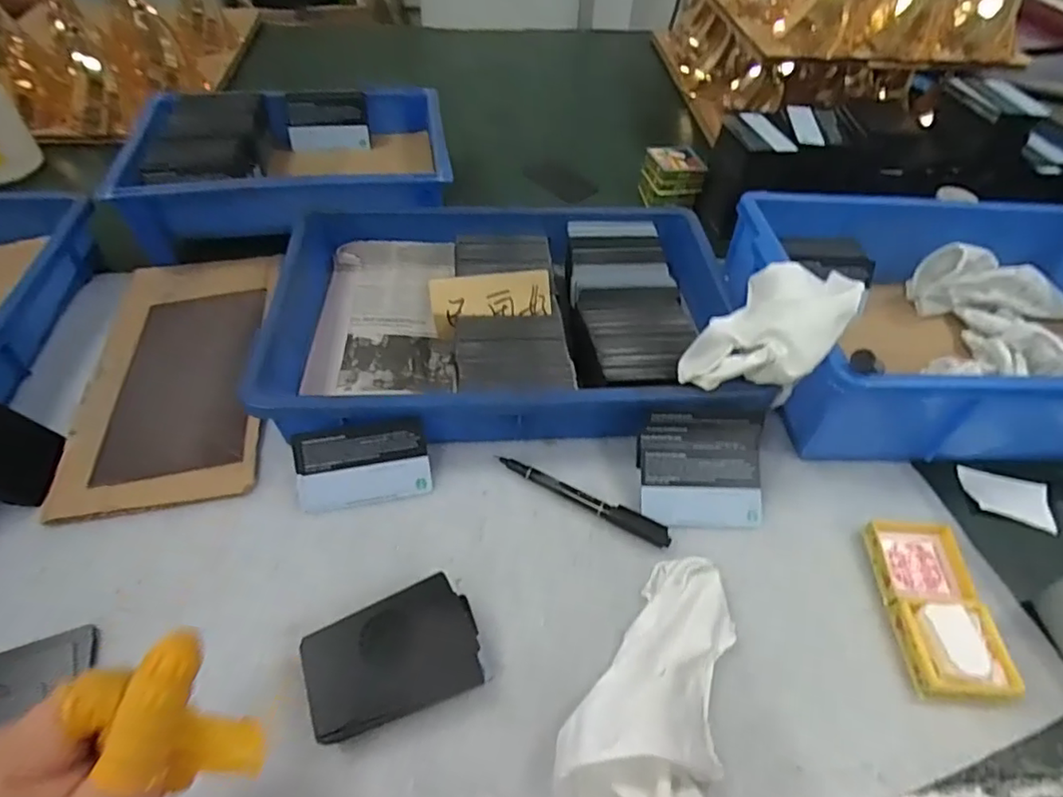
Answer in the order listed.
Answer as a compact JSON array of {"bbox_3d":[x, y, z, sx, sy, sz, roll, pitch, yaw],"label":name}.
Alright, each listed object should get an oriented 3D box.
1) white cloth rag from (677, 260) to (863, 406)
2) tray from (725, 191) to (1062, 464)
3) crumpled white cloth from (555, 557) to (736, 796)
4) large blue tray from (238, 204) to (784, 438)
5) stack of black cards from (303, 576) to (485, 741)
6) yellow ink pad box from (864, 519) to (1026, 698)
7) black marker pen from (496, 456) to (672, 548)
[{"bbox_3d":[0.178,-0.053,0.429,0.079,0.072,0.144,34,55,22],"label":"white cloth rag"},{"bbox_3d":[0.386,-0.081,0.506,0.392,0.103,0.269,3,49,-2],"label":"tray"},{"bbox_3d":[0.066,0.159,0.316,0.083,0.039,0.174,16,50,10],"label":"crumpled white cloth"},{"bbox_3d":[-0.020,-0.068,0.493,0.357,0.065,0.245,-2,49,-7],"label":"large blue tray"},{"bbox_3d":[-0.075,0.145,0.331,0.090,0.028,0.063,-16,53,-19],"label":"stack of black cards"},{"bbox_3d":[0.258,0.128,0.376,0.061,0.020,0.110,4,49,-2],"label":"yellow ink pad box"},{"bbox_3d":[0.035,0.070,0.415,0.129,0.007,0.015,22,51,14],"label":"black marker pen"}]

